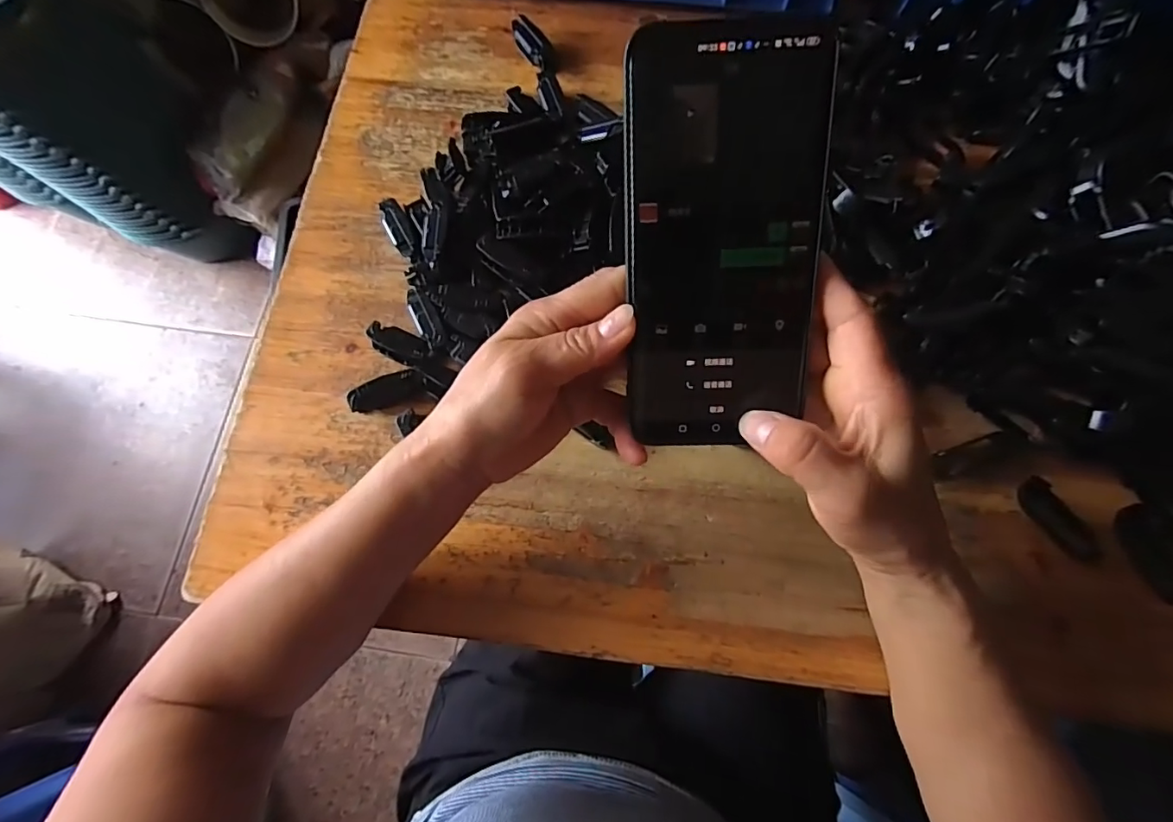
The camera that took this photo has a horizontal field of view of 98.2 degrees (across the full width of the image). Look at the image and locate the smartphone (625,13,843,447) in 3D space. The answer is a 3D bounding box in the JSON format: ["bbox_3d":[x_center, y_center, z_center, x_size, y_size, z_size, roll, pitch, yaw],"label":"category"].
[{"bbox_3d":[0.055,-0.063,0.209,0.077,0.005,0.161,0,109,2],"label":"smartphone"}]

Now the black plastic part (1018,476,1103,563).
[{"bbox_3d":[0.283,0.065,0.304,0.020,0.012,0.054,-35,76,-8],"label":"black plastic part"}]

